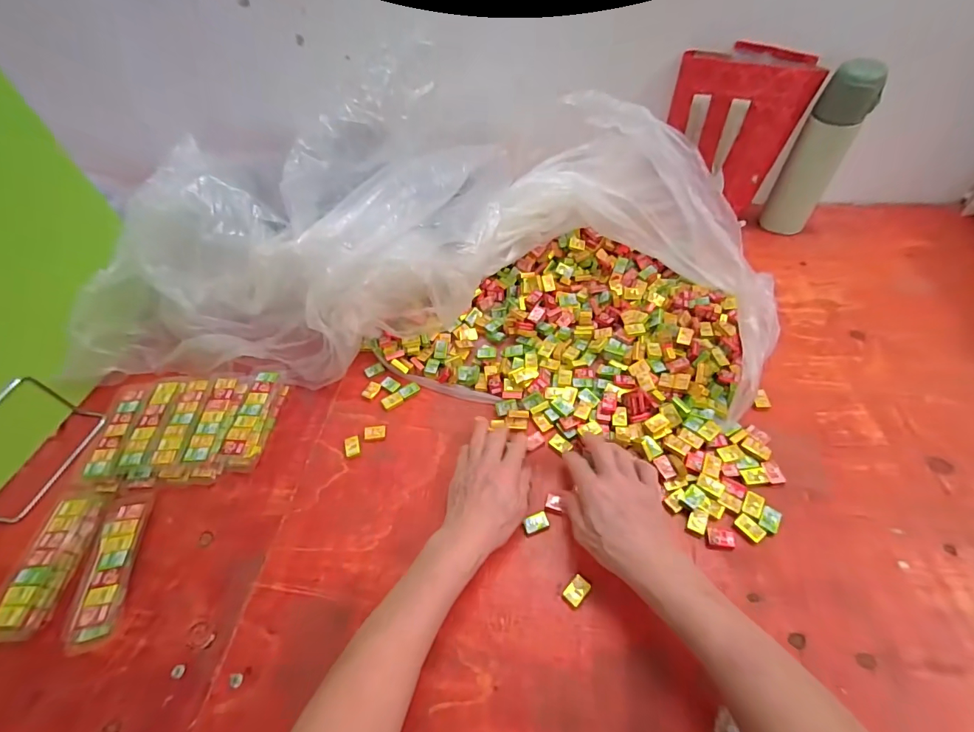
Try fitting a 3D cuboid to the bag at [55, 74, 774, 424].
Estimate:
[{"bbox_3d":[-0.075,-0.156,0.580,0.848,0.215,0.374,4,52,9],"label":"bag"}]

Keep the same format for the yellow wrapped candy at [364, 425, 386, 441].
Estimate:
[{"bbox_3d":[-0.139,0.083,0.528,0.025,0.010,0.019,-9,51,-2],"label":"yellow wrapped candy"}]

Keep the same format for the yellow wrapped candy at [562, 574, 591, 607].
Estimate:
[{"bbox_3d":[0.086,0.214,0.405,0.018,0.007,0.027,34,61,27],"label":"yellow wrapped candy"}]

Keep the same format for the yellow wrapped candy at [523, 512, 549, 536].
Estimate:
[{"bbox_3d":[0.051,0.164,0.444,0.026,0.010,0.016,-20,52,-11],"label":"yellow wrapped candy"}]

